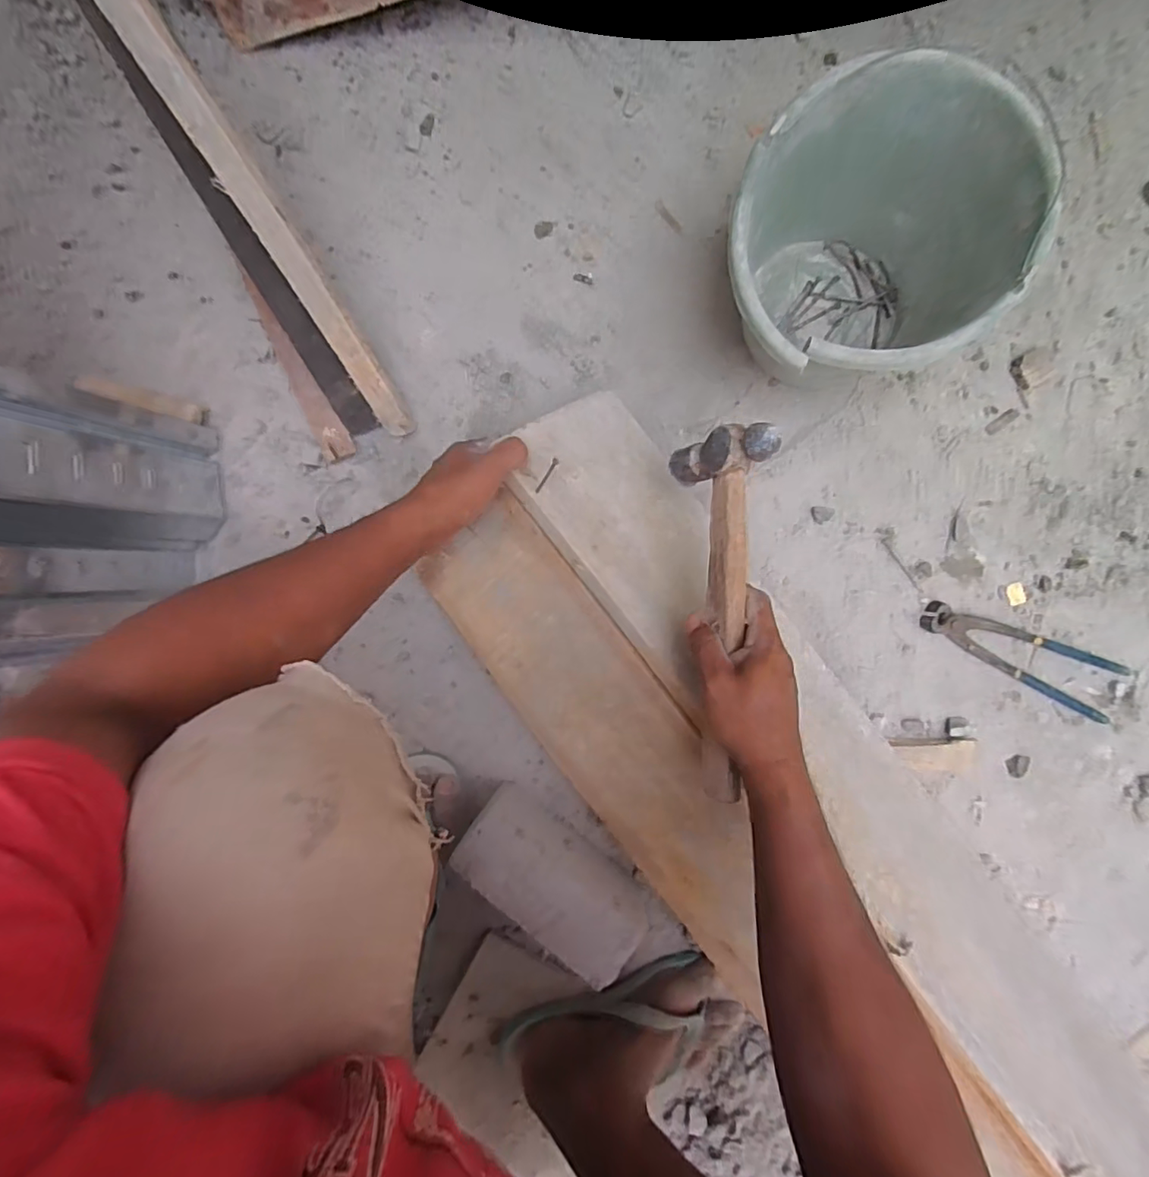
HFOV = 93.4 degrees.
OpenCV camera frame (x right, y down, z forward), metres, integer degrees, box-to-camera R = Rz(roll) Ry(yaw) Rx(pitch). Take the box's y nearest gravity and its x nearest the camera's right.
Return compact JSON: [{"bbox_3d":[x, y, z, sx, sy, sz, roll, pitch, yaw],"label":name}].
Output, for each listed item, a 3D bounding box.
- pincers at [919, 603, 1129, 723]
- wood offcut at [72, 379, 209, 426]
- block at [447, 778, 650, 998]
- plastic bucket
[{"bbox_3d":[0.483,0.070,0.583,0.215,0.017,0.063,25,93,2],"label":"pincers"},{"bbox_3d":[-0.479,-0.210,0.600,0.115,0.016,0.022,13,93,-13],"label":"wood offcut"},{"bbox_3d":[-0.024,0.308,0.573,0.205,0.091,0.078,39,93,1],"label":"block"},{"bbox_3d":[0.253,-0.298,0.510,0.226,0.176,0.240,0,92,3],"label":"plastic bucket"}]

